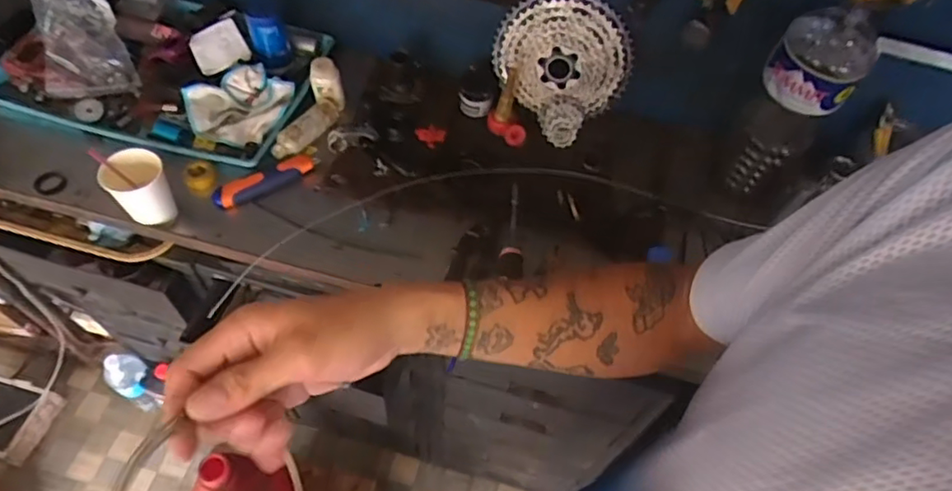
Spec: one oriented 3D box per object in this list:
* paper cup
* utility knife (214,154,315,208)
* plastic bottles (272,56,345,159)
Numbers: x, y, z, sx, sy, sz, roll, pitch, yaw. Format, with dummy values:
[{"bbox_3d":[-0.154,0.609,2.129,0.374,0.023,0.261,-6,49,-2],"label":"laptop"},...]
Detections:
[{"bbox_3d":[-0.421,-0.071,0.754,0.066,0.077,0.066,2,57,-3],"label":"paper cup"},{"bbox_3d":[-0.293,-0.091,0.827,0.138,0.027,0.035,-21,61,-17],"label":"utility knife"},{"bbox_3d":[-0.242,-0.196,0.859,0.056,0.078,0.145,25,58,11],"label":"plastic bottles"}]

